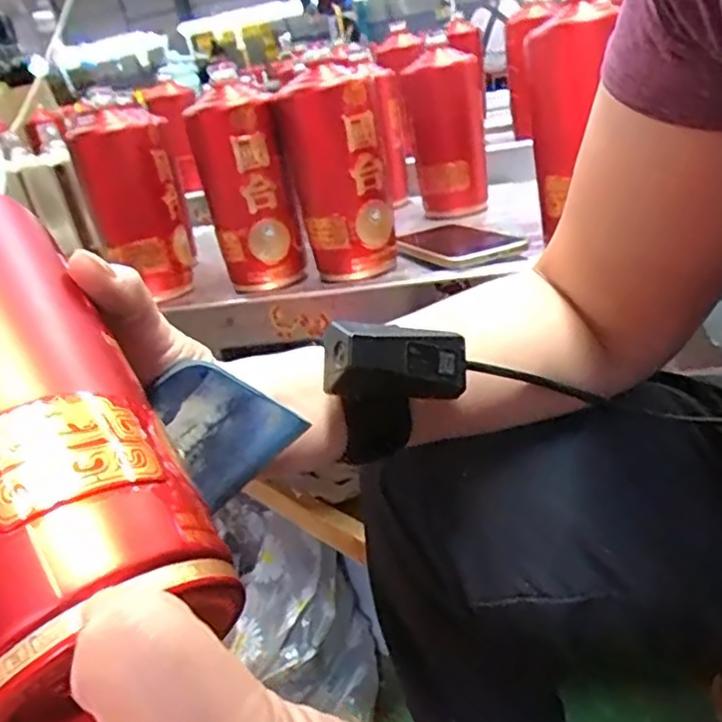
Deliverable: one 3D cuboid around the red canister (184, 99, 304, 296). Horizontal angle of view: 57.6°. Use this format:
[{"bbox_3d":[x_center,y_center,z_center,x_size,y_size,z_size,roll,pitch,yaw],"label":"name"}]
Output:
[{"bbox_3d":[-0.106,-0.151,0.608,0.075,0.162,0.078,-16,25,-10],"label":"red canister"}]

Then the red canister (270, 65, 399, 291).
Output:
[{"bbox_3d":[-0.021,-0.164,0.598,0.086,0.166,0.099,-10,25,3],"label":"red canister"}]

